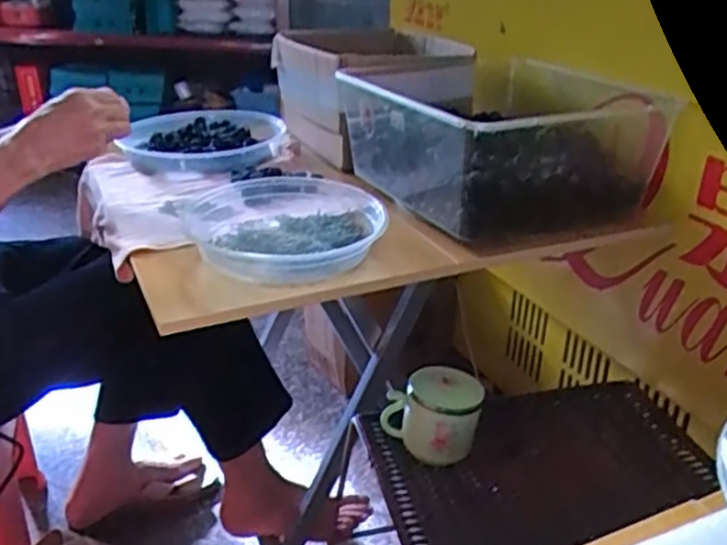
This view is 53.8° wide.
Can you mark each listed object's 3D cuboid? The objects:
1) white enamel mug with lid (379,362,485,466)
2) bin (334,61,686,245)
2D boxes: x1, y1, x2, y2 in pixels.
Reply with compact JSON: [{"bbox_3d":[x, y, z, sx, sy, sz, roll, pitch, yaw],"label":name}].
[{"bbox_3d":[0.077,0.158,0.808,0.110,0.076,0.077,3,27,5],"label":"white enamel mug with lid"},{"bbox_3d":[0.178,-0.176,0.976,0.328,0.165,0.357,-12,30,-22],"label":"bin"}]

